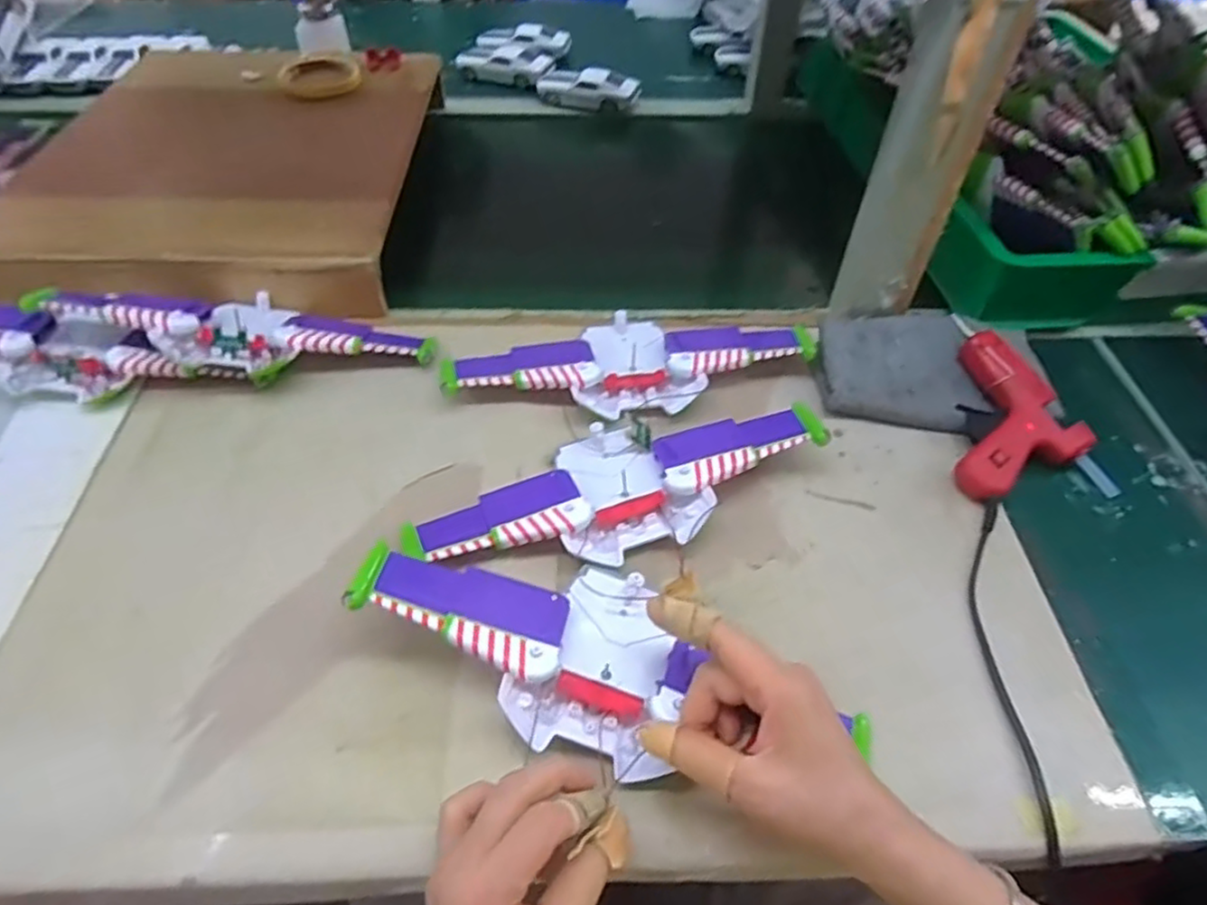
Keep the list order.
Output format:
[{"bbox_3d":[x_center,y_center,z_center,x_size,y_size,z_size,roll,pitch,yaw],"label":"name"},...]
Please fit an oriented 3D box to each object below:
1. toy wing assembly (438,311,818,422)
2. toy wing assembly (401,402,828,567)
[{"bbox_3d":[0.021,-0.072,0.553,0.287,0.029,0.100,-11,52,-11],"label":"toy wing assembly"},{"bbox_3d":[0.012,0.023,0.472,0.292,0.036,0.103,-19,54,-17],"label":"toy wing assembly"}]

